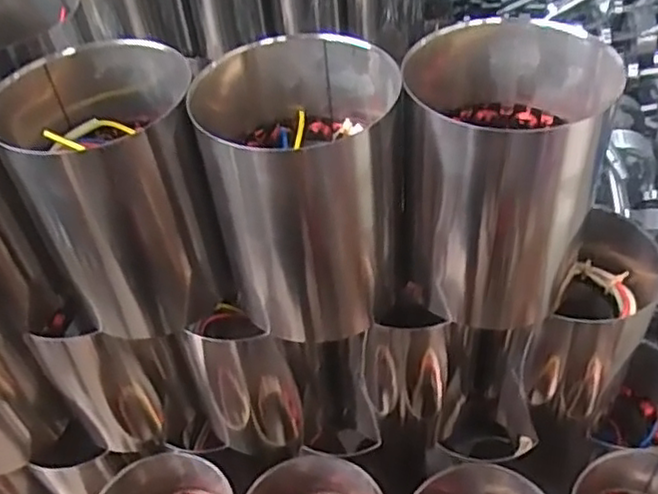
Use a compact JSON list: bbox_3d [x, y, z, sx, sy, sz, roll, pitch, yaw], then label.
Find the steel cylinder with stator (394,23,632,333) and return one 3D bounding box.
[{"bbox_3d":[0.111,-0.044,0.448,0.115,0.182,0.108,8,46,14],"label":"steel cylinder with stator"}]

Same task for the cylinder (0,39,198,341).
[{"bbox_3d":[-0.142,-0.038,0.468,0.118,0.172,0.115,-25,48,-18],"label":"cylinder"}]

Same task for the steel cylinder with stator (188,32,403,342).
[{"bbox_3d":[-0.015,-0.036,0.456,0.116,0.173,0.108,-7,45,-1],"label":"steel cylinder with stator"}]

